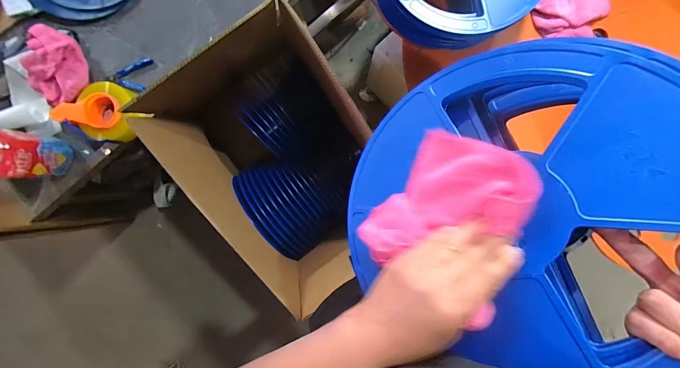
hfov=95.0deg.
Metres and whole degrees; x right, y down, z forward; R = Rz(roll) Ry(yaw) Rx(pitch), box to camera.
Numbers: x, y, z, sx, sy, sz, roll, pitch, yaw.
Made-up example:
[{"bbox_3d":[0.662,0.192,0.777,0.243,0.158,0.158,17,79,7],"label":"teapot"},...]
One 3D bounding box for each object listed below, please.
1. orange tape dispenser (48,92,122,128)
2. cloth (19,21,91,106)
[{"bbox_3d":[-0.560,-0.168,0.708,0.124,0.078,0.077,8,92,1],"label":"orange tape dispenser"},{"bbox_3d":[-0.654,-0.270,0.701,0.126,0.082,0.171,3,92,1],"label":"cloth"}]

